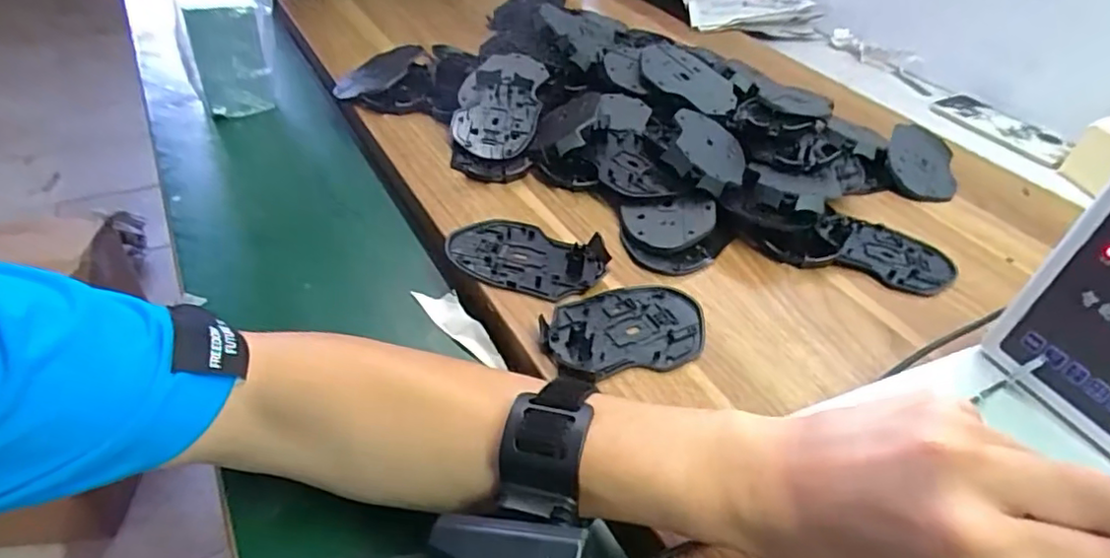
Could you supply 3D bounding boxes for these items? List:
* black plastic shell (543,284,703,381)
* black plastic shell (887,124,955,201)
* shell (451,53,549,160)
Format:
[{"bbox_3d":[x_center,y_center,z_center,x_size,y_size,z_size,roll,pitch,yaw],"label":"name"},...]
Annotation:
[{"bbox_3d":[0.048,0.032,0.405,0.116,0.010,0.071,-15,45,-24],"label":"black plastic shell"},{"bbox_3d":[0.367,-0.118,0.614,0.072,0.011,0.115,31,55,3],"label":"black plastic shell"},{"bbox_3d":[-0.052,-0.171,0.582,0.075,0.017,0.153,9,54,3],"label":"shell"}]

